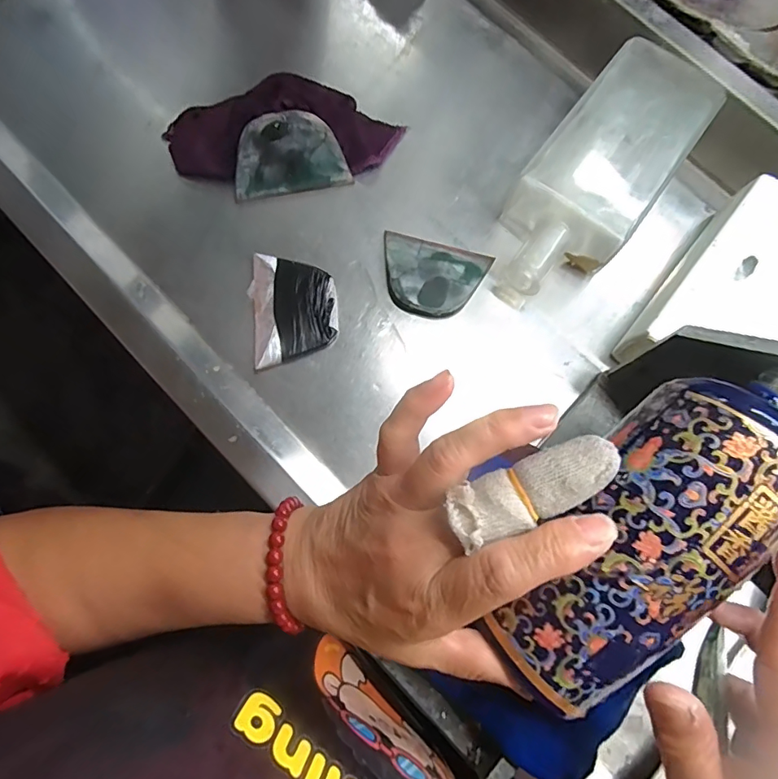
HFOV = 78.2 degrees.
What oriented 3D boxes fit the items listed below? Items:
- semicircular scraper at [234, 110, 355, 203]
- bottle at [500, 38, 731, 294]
[{"bbox_3d":[-0.078,-0.180,0.367,0.087,0.004,0.055,-12,116,-5],"label":"semicircular scraper"},{"bbox_3d":[0.162,-0.166,0.370,0.089,0.049,0.229,36,82,6],"label":"bottle"}]

